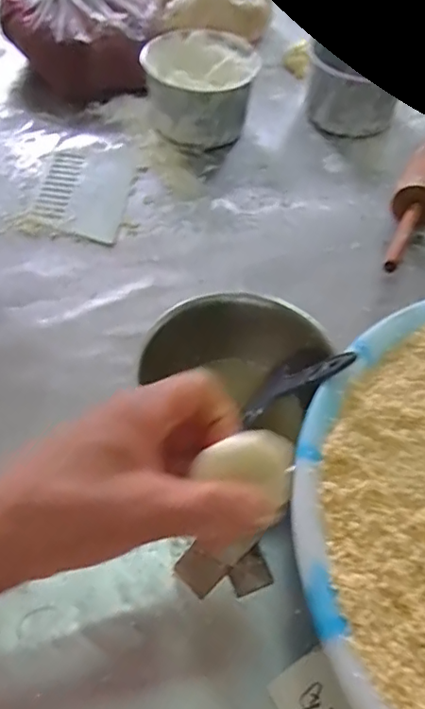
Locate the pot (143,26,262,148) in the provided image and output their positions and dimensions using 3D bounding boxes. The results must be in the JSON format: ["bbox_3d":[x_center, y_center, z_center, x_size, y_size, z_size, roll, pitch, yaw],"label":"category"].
[{"bbox_3d":[-0.018,-0.355,0.758,0.140,0.086,0.134,2,53,-3],"label":"pot"}]

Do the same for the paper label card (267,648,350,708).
[{"bbox_3d":[0.075,0.255,0.414,0.049,0.004,0.054,-26,59,-18],"label":"paper label card"}]

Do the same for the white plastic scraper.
[{"bbox_3d":[-0.156,-0.207,0.700,0.107,0.004,0.156,8,57,0],"label":"white plastic scraper"}]

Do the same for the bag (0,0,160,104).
[{"bbox_3d":[-0.184,-0.469,0.806,0.206,0.104,0.193,-7,54,-9],"label":"bag"}]

